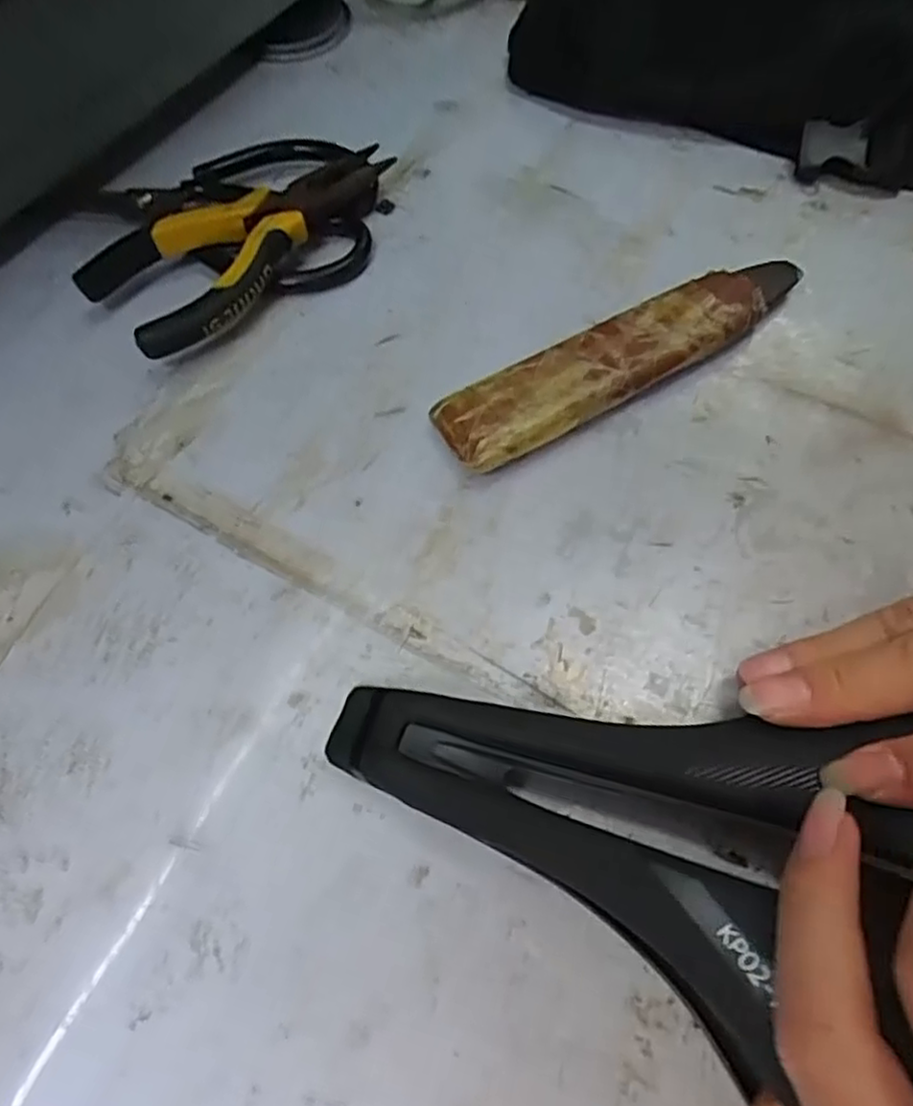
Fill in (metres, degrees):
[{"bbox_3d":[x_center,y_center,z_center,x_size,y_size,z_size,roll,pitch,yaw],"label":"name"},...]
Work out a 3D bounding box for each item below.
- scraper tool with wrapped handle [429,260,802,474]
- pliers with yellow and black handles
[{"bbox_3d":[0.079,-0.087,0.307,0.189,0.019,0.038,-28,66,-14],"label":"scraper tool with wrapped handle"},{"bbox_3d":[-0.100,-0.158,0.339,0.076,0.028,0.165,36,68,17],"label":"pliers with yellow and black handles"}]

